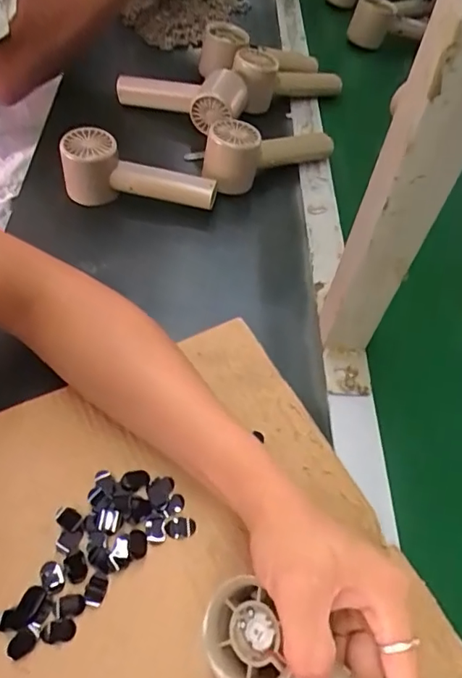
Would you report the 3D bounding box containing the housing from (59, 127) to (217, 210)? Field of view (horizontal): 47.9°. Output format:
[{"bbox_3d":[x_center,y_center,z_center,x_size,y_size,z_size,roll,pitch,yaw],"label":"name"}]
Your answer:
[{"bbox_3d":[-0.099,-0.177,0.573,0.164,0.076,0.056,7,55,1],"label":"housing"}]

